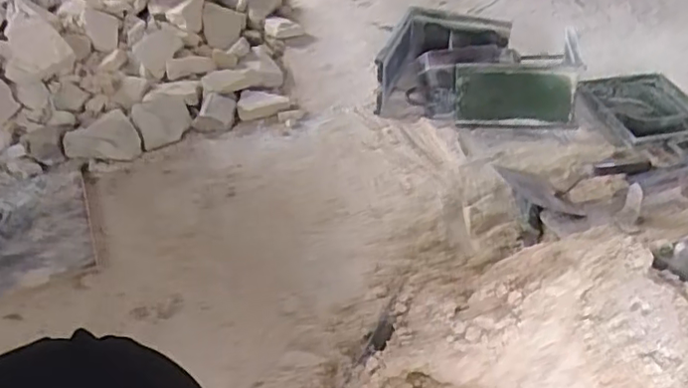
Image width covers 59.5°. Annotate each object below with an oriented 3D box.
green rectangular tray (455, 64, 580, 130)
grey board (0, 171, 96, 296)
[{"bbox_3d":[0.299,-0.169,1.046,0.212,0.114,0.048,8,45,3],"label":"green rectangular tray"},{"bbox_3d":[-0.499,0.059,0.881,0.235,0.017,0.231,-17,46,-17],"label":"grey board"}]

